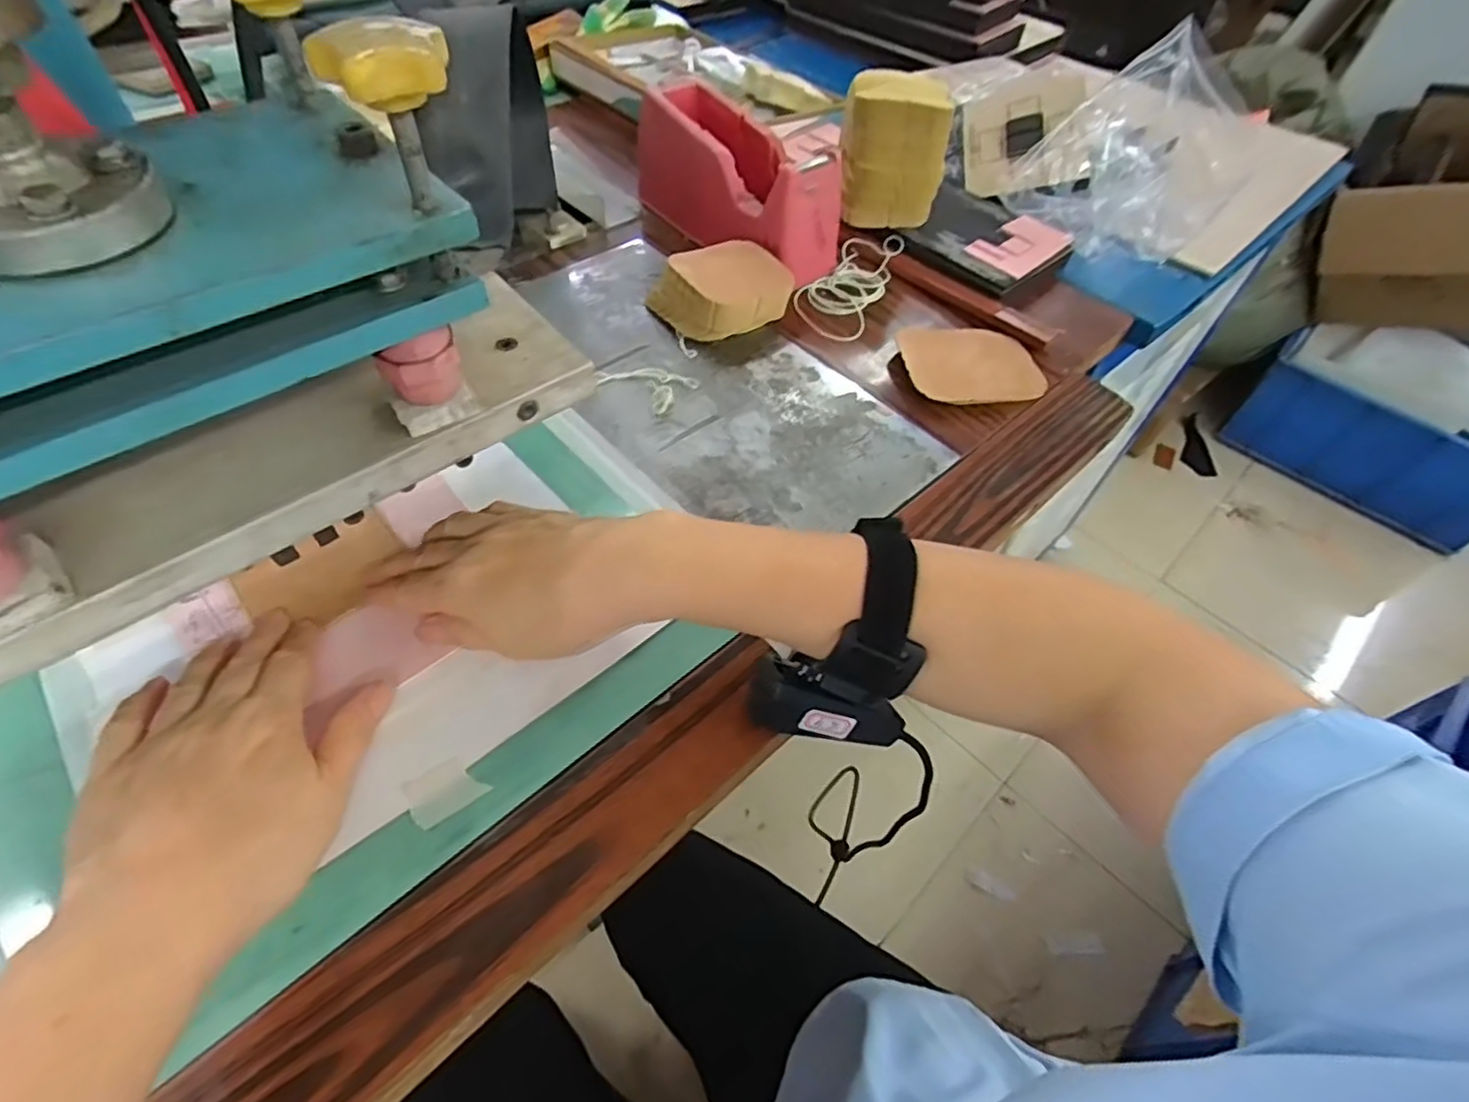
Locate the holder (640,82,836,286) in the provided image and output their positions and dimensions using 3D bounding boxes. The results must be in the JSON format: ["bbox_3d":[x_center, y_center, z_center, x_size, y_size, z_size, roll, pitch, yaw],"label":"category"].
[{"bbox_3d":[0.000,-0.314,0.573,0.074,0.085,0.199,-33,62,-25],"label":"holder"}]

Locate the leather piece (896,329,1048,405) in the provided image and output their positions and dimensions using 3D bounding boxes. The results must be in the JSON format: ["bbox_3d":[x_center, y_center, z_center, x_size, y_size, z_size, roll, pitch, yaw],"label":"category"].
[{"bbox_3d":[0.178,-0.138,0.499,0.104,0.018,0.070,-9,55,-11],"label":"leather piece"}]

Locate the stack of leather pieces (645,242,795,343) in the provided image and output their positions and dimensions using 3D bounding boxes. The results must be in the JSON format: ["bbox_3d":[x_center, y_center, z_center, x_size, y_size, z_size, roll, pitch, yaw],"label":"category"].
[{"bbox_3d":[-0.011,-0.202,0.527,0.093,0.035,0.080,-34,63,-25],"label":"stack of leather pieces"}]

